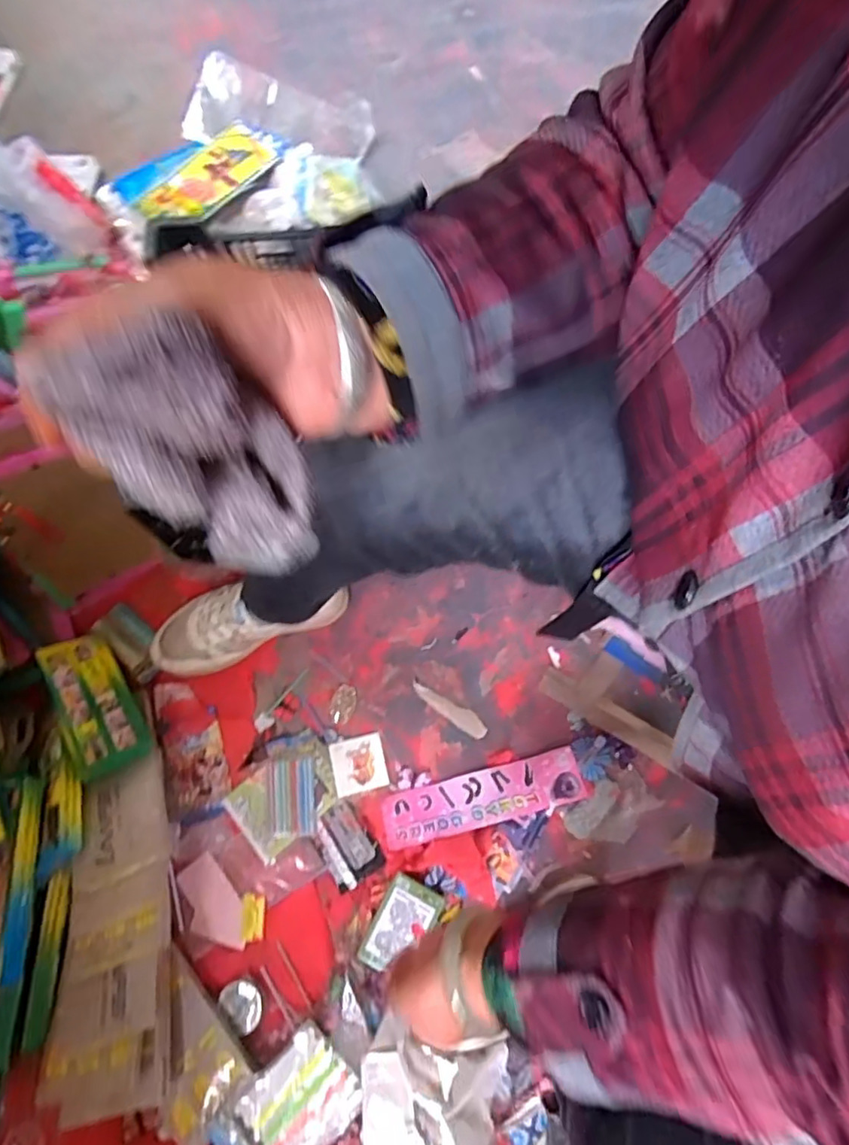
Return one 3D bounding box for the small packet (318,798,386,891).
[{"bbox_3d":[-0.091,0.310,0.664,0.055,0.007,0.084,-33,75,-11],"label":"small packet"}]

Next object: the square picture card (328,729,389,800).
[{"bbox_3d":[-0.079,0.228,0.696,0.063,0.005,0.062,-13,72,-5],"label":"square picture card"}]

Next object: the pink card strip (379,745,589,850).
[{"bbox_3d":[0.068,0.259,0.673,0.230,0.010,0.062,-14,53,-4],"label":"pink card strip"}]

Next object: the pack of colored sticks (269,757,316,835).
[{"bbox_3d":[-0.154,0.259,0.678,0.050,0.012,0.084,-6,71,-3],"label":"pack of colored sticks"}]

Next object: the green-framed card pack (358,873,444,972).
[{"bbox_3d":[-0.025,0.381,0.630,0.057,0.010,0.090,28,63,11],"label":"green-framed card pack"}]

